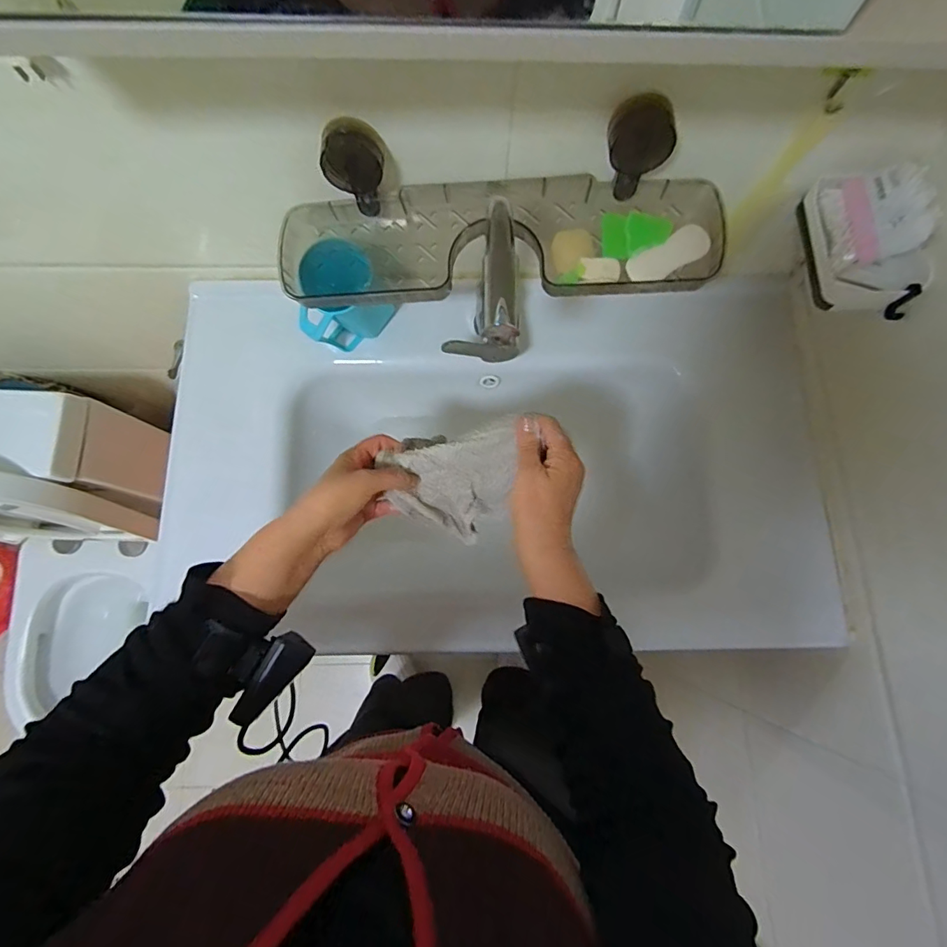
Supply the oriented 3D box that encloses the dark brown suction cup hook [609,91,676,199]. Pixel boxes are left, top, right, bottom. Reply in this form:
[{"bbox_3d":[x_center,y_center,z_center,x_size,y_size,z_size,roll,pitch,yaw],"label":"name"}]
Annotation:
[{"bbox_3d":[0.149,-0.297,0.442,0.056,0.092,0.024,11,78,2],"label":"dark brown suction cup hook"}]

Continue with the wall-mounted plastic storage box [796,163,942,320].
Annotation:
[{"bbox_3d":[0.389,-0.230,0.465,0.084,0.085,0.135,-1,77,-1],"label":"wall-mounted plastic storage box"}]

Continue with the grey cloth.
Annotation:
[{"bbox_3d":[-0.015,0.016,0.458,0.120,0.057,0.088,-14,78,-4],"label":"grey cloth"}]

